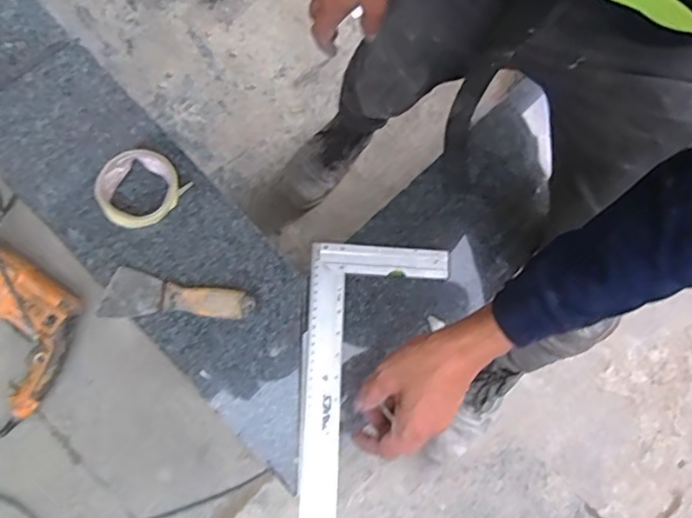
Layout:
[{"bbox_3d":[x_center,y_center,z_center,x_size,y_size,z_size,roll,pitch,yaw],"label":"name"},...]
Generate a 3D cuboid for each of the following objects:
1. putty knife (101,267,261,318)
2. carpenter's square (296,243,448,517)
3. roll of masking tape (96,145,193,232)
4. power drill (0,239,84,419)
[{"bbox_3d":[-0.190,0.040,0.662,0.166,0.019,0.054,2,78,-8],"label":"putty knife"},{"bbox_3d":[0.025,0.157,0.664,0.161,0.011,0.356,6,78,-3],"label":"carpenter's square"},{"bbox_3d":[-0.240,-0.082,0.671,0.079,0.027,0.092,39,76,1],"label":"roll of masking tape"},{"bbox_3d":[-0.645,0.030,0.970,0.477,0.107,0.188,40,76,1],"label":"power drill"}]

